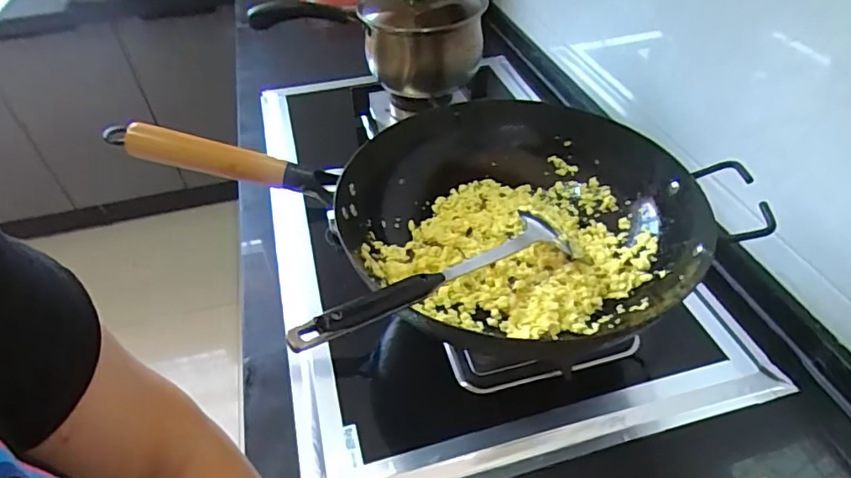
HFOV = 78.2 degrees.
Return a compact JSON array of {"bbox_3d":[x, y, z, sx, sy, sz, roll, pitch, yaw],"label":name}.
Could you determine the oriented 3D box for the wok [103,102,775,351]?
[{"bbox_3d":[-0.005,-0.029,0.516,0.530,0.155,0.325,4,45,7],"label":"wok"}]

